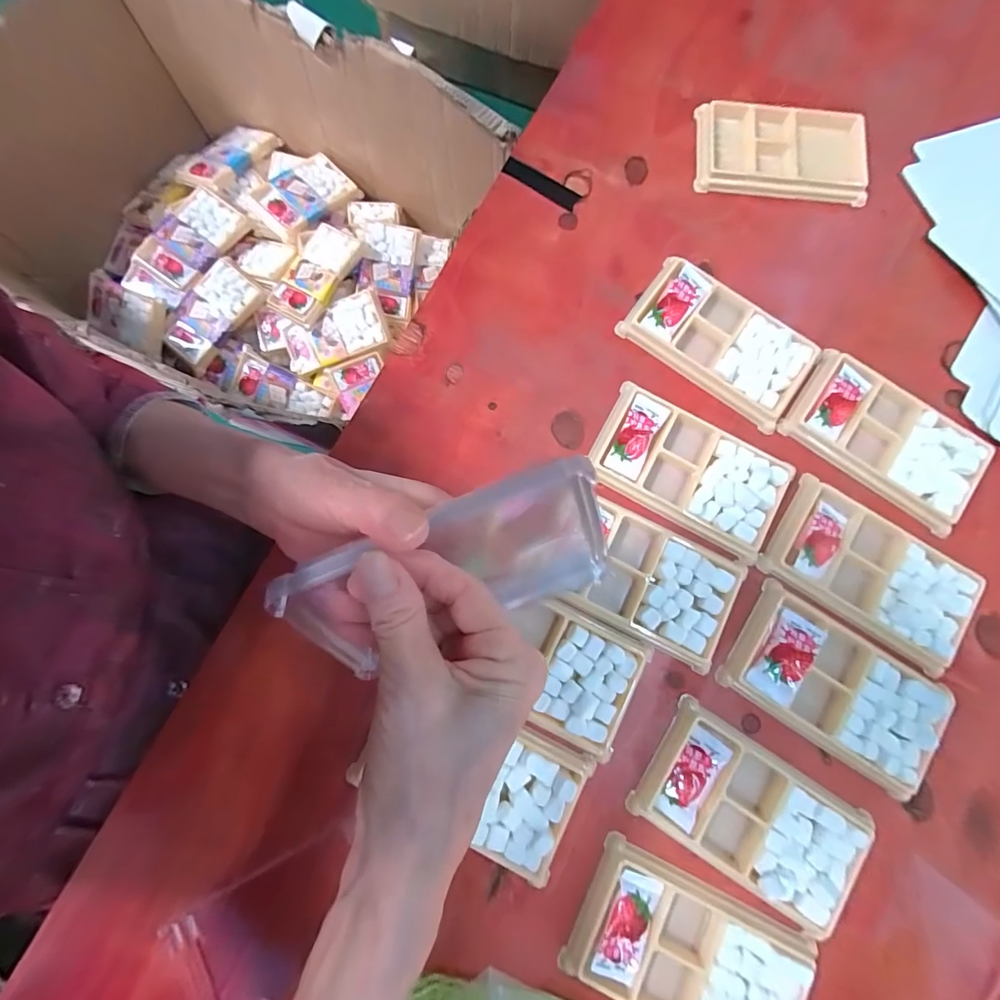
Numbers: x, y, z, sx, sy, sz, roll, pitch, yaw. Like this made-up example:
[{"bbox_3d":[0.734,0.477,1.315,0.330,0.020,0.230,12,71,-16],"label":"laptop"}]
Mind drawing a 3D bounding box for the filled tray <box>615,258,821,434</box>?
[{"bbox_3d":[0.164,-0.120,0.336,0.134,0.014,0.076,36,81,5],"label":"filled tray"}]

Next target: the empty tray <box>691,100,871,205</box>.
[{"bbox_3d":[0.230,-0.278,0.364,0.138,0.012,0.079,8,80,1],"label":"empty tray"}]

